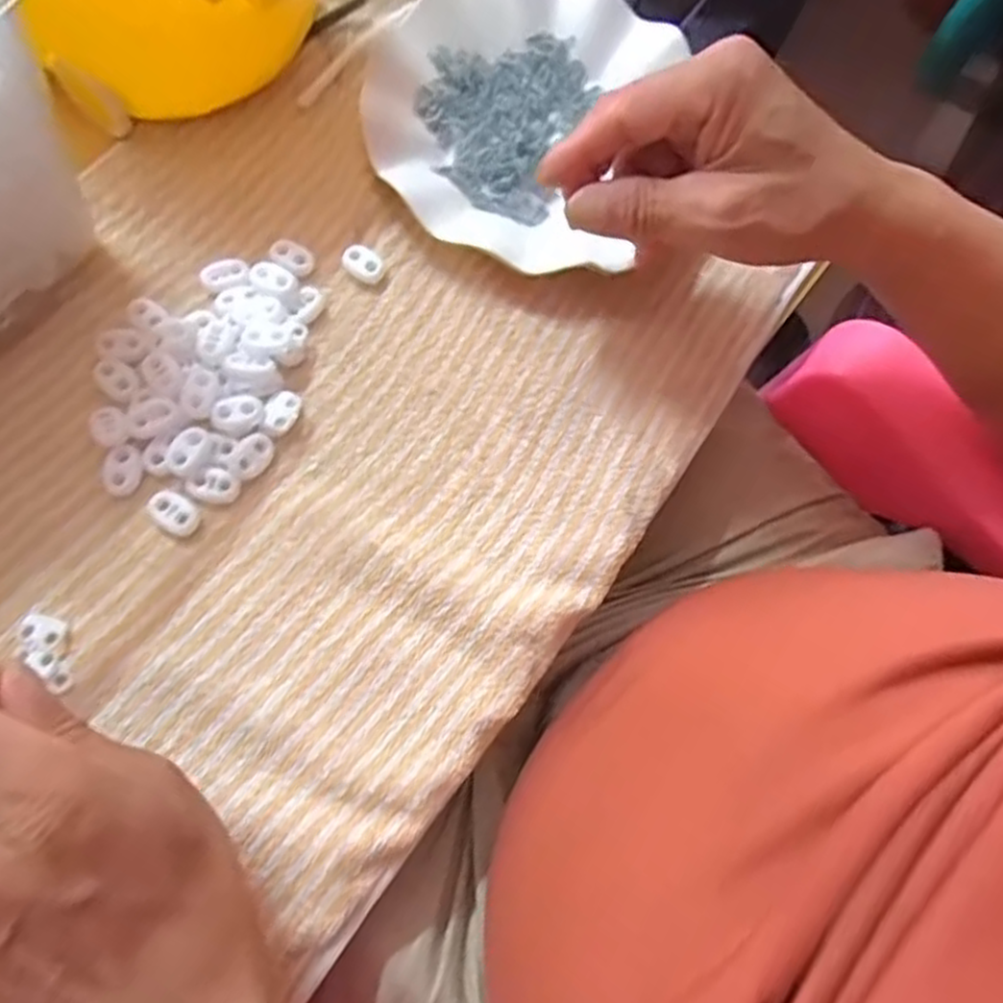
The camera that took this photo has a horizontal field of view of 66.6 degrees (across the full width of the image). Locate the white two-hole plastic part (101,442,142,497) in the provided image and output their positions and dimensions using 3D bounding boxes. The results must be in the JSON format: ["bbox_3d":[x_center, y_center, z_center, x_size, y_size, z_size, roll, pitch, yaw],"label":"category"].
[{"bbox_3d":[-0.163,-0.014,0.328,0.015,0.004,0.021,-4,82,-10],"label":"white two-hole plastic part"}]

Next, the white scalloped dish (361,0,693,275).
[{"bbox_3d":[0.006,-0.208,0.407,0.151,0.033,0.171,13,70,-3],"label":"white scalloped dish"}]

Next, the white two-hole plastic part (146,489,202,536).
[{"bbox_3d":[-0.140,0.005,0.327,0.024,0.011,0.014,34,71,5],"label":"white two-hole plastic part"}]

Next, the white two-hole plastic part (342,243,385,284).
[{"bbox_3d":[-0.067,-0.116,0.372,0.023,0.008,0.015,35,71,5],"label":"white two-hole plastic part"}]

